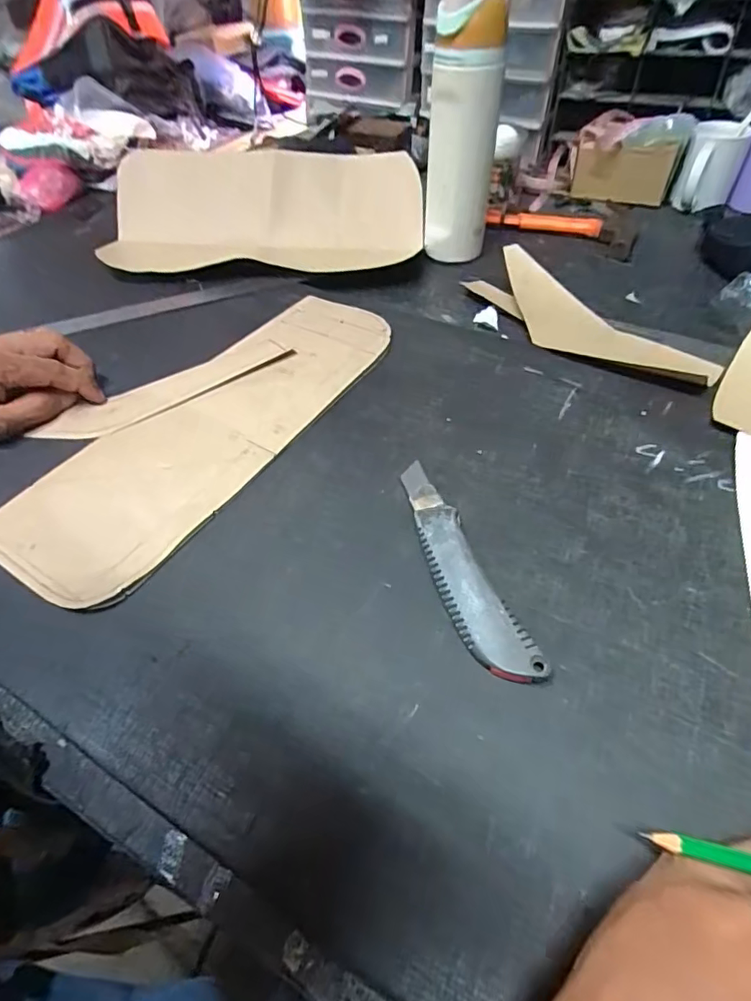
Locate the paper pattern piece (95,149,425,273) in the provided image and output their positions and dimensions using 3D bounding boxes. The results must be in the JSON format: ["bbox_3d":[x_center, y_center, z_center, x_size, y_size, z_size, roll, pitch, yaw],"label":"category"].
[{"bbox_3d":[-0.148,-0.395,0.692,0.412,0.147,0.028,0,12,2],"label":"paper pattern piece"}]

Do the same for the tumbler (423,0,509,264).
[{"bbox_3d":[0.097,-0.404,0.577,0.075,0.254,0.063,7,49,9],"label":"tumbler"}]

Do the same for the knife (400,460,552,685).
[{"bbox_3d":[0.050,0.041,0.330,0.034,0.024,0.170,-18,50,-12],"label":"knife"}]

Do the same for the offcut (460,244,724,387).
[{"bbox_3d":[0.217,-0.196,0.543,0.282,0.060,0.076,36,59,29],"label":"offcut"}]

